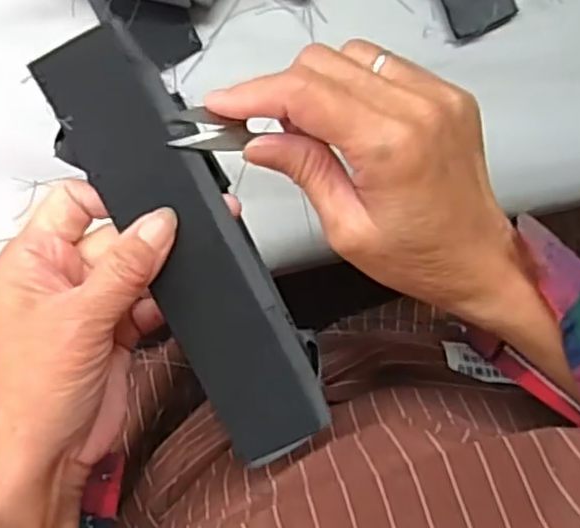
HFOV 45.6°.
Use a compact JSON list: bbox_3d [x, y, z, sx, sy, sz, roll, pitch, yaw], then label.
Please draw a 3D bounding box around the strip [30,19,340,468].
[{"bbox_3d":[-0.041,-0.006,0.284,0.049,0.012,0.182,-28,96,-3],"label":"strip"}]

